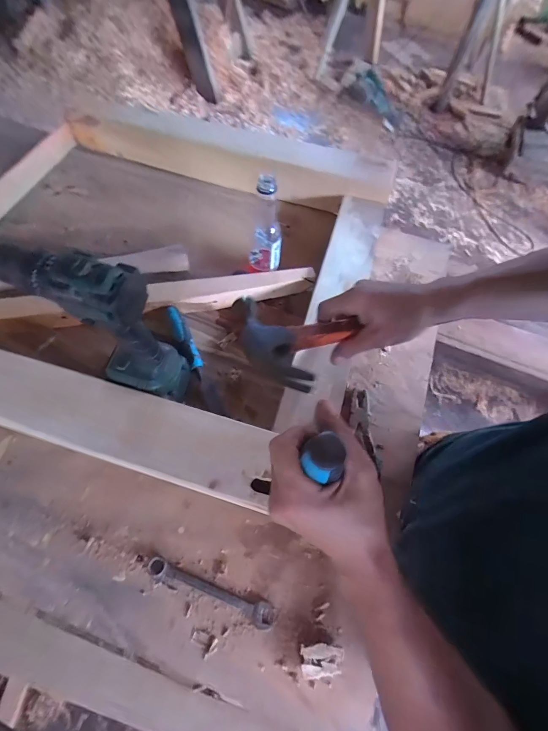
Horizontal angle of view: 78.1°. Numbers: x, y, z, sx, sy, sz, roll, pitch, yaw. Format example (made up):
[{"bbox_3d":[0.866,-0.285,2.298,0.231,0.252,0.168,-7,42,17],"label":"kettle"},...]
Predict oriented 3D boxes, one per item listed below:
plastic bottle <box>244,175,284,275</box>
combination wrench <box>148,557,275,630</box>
[{"bbox_3d":[-0.012,-0.235,0.578,0.054,0.167,0.062,14,63,4],"label":"plastic bottle"},{"bbox_3d":[-0.080,0.279,0.416,0.161,0.006,0.026,18,63,6],"label":"combination wrench"}]

